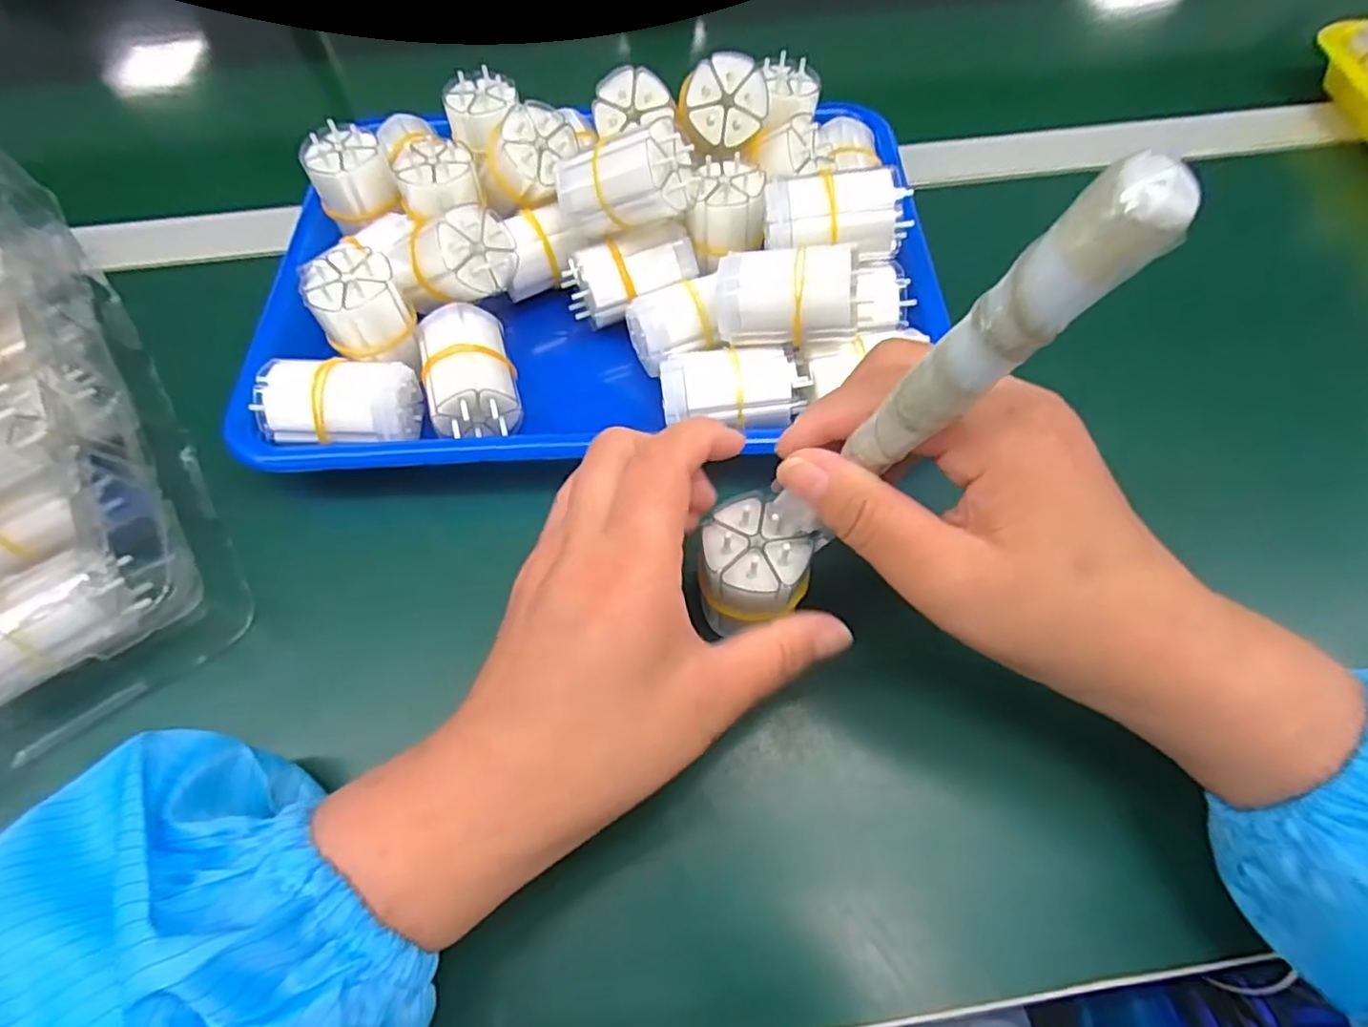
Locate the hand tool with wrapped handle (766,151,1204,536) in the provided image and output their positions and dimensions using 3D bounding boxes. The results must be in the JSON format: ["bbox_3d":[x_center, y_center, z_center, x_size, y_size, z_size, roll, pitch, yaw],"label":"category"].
[{"bbox_3d":[0.060,-0.027,0.175,0.017,0.146,0.015,23,62,-7],"label":"hand tool with wrapped handle"}]

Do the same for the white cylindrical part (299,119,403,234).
[{"bbox_3d":[-0.170,-0.171,0.344,0.037,0.043,0.033,-27,64,-14],"label":"white cylindrical part"}]

